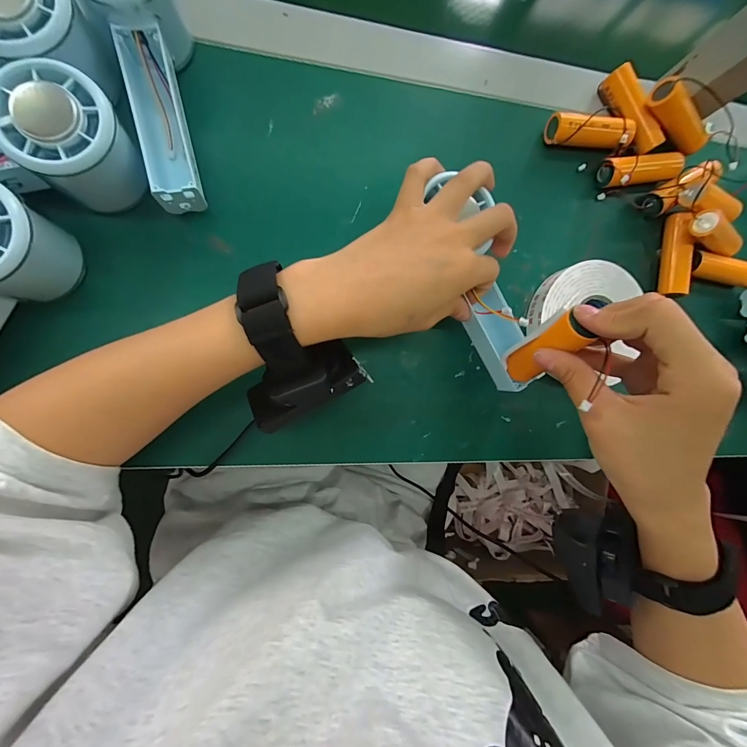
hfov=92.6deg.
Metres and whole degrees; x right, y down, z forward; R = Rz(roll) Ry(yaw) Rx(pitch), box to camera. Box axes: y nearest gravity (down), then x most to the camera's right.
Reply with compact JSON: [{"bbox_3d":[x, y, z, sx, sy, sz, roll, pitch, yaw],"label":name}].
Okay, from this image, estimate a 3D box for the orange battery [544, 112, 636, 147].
[{"bbox_3d":[0.179,-0.199,0.296,0.070,0.024,0.020,-1,90,-12],"label":"orange battery"}]

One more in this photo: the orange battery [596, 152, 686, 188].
[{"bbox_3d":[0.230,-0.176,0.311,0.072,0.022,0.022,-11,92,-11],"label":"orange battery"}]

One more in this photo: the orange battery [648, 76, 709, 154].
[{"bbox_3d":[0.260,-0.215,0.300,0.072,0.021,0.019,24,85,-27],"label":"orange battery"}]

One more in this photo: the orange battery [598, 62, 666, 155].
[{"bbox_3d":[0.220,-0.223,0.305,0.019,0.021,0.071,-32,96,-10],"label":"orange battery"}]

